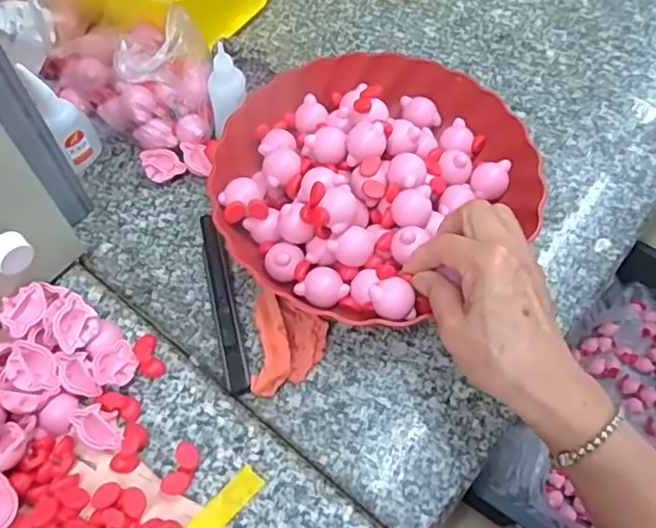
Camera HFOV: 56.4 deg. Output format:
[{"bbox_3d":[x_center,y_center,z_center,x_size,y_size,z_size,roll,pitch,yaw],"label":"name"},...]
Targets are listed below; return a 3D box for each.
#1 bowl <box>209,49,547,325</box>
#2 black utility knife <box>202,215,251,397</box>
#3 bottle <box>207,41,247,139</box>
[{"bbox_3d":[0.032,-0.070,0.471,0.227,0.060,0.218,1,59,-1],"label":"bowl"},{"bbox_3d":[-0.078,0.023,0.446,0.014,0.006,0.147,-12,61,-8],"label":"black utility knife"},{"bbox_3d":[-0.082,-0.140,0.490,0.027,0.074,0.021,18,36,9],"label":"bottle"}]

